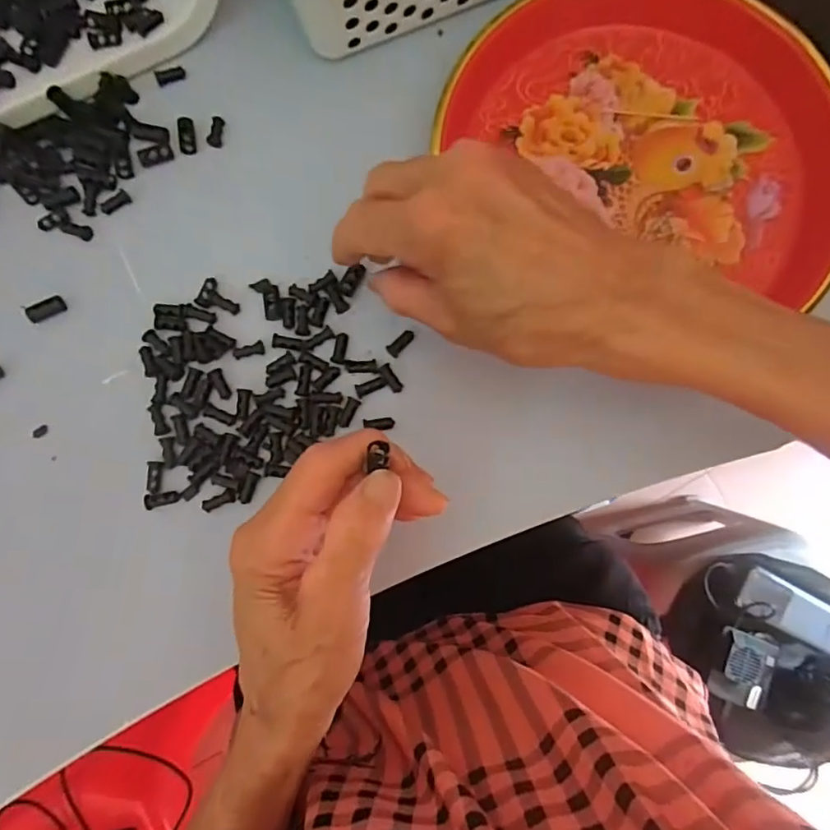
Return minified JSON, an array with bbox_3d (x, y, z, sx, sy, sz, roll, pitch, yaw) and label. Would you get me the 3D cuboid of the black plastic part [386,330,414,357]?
[{"bbox_3d":[-0.007,-0.039,0.295,0.017,0.007,0.007,-42,85,-5],"label":"black plastic part"}]

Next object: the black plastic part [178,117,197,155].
[{"bbox_3d":[-0.127,-0.156,0.304,0.009,0.004,0.019,-4,83,-1],"label":"black plastic part"}]

